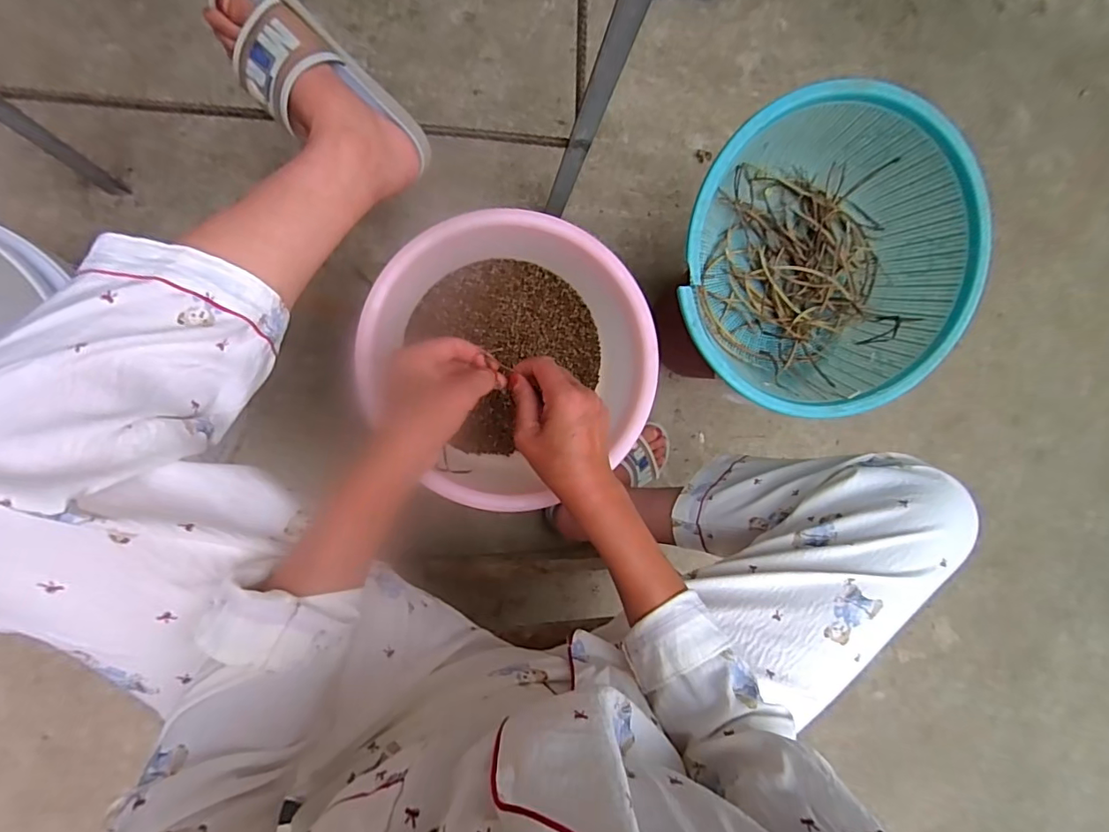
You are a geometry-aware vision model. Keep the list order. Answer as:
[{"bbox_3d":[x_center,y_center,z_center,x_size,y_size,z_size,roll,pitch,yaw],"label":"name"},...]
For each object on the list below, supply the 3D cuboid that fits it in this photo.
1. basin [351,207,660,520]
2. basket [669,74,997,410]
[{"bbox_3d":[-0.047,-0.061,0.538,0.271,0.091,0.265,0,91,-8],"label":"basin"},{"bbox_3d":[0.294,-0.170,0.602,0.316,0.159,0.321,0,91,-8],"label":"basket"}]

